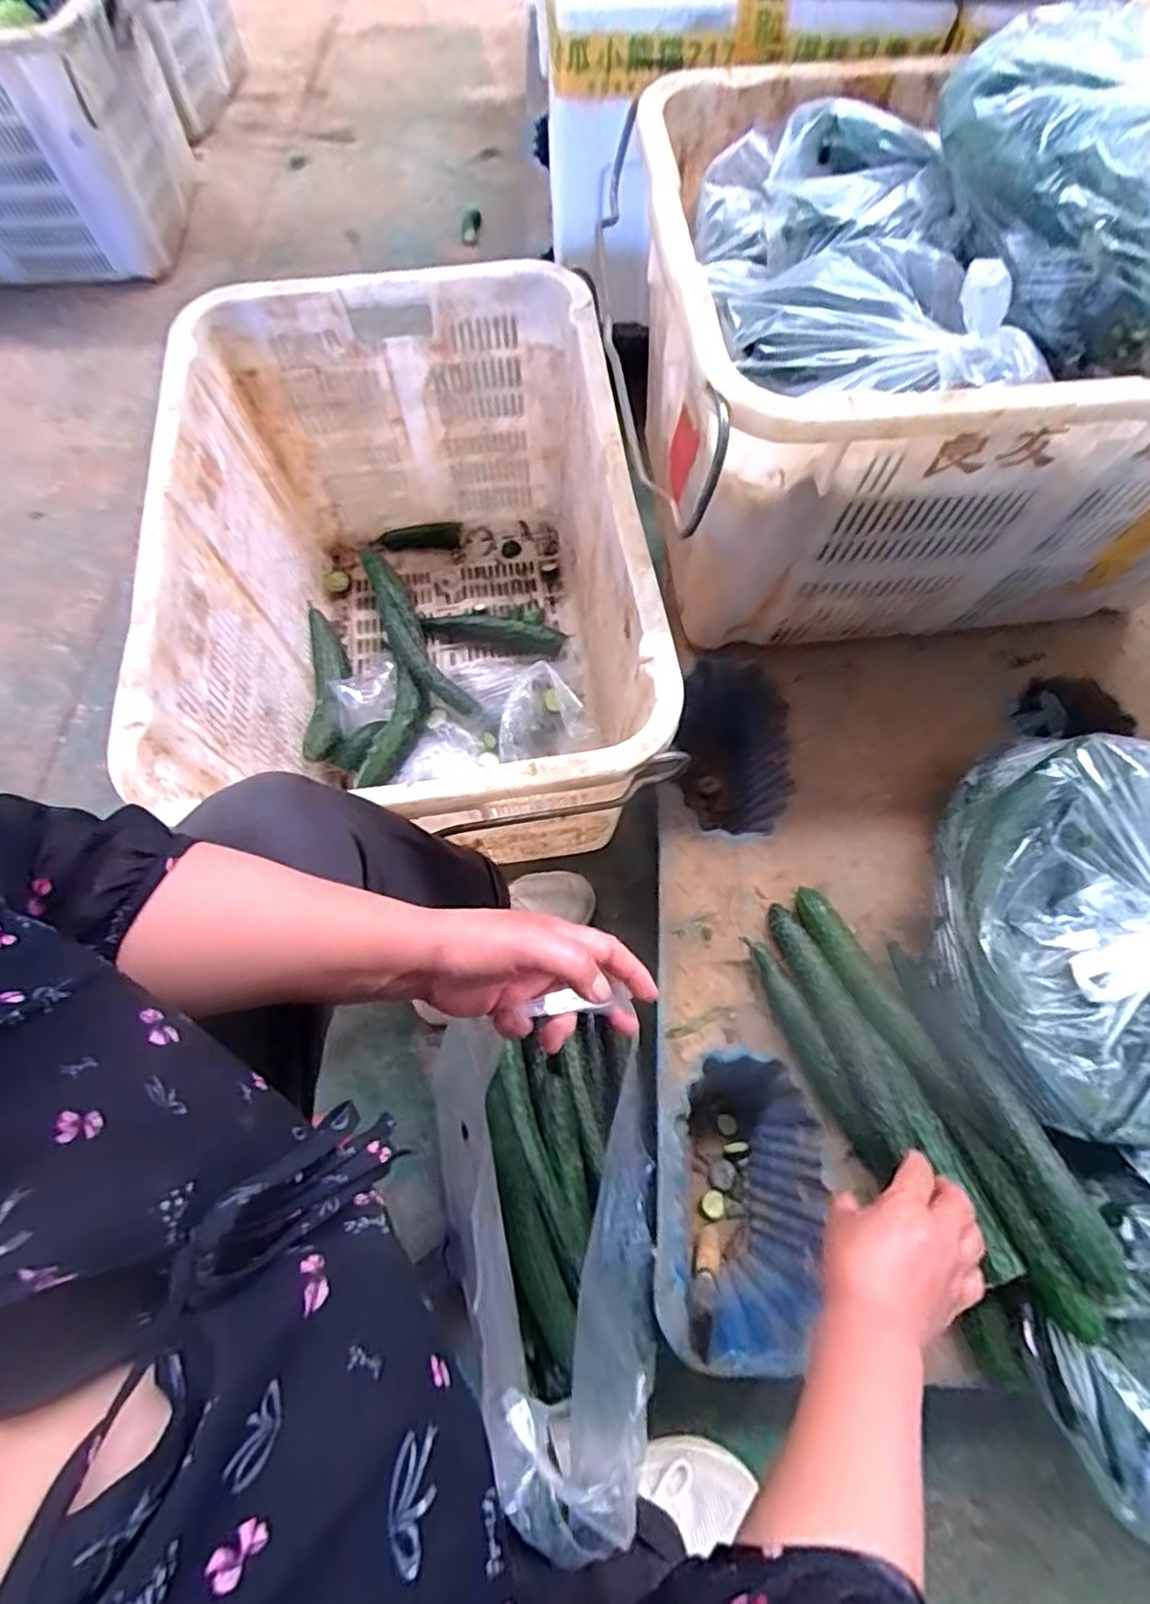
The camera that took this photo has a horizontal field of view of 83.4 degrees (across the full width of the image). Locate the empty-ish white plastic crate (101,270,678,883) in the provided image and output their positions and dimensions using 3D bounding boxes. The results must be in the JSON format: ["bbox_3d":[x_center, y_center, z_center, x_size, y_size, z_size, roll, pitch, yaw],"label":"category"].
[{"bbox_3d":[-0.177,-0.246,0.795,0.464,0.359,0.678,-7,68,-3],"label":"empty-ish white plastic crate"}]

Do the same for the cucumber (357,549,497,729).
[{"bbox_3d":[-0.239,-0.248,0.929,0.071,0.057,0.378,-30,71,-12],"label":"cucumber"}]

